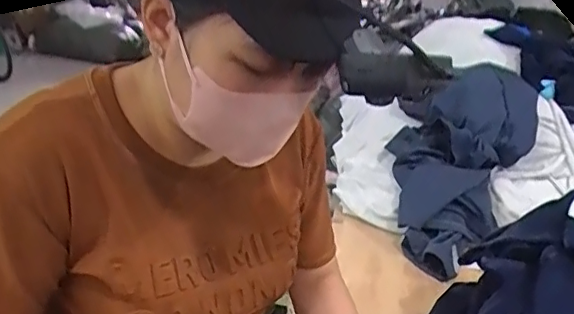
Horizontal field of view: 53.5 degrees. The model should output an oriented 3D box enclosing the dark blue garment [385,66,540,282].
[{"bbox_3d":[0.351,0.012,1.243,0.287,0.110,0.555,16,54,23],"label":"dark blue garment"}]

